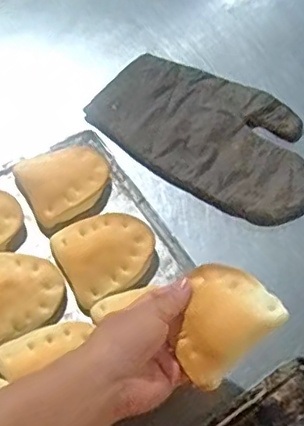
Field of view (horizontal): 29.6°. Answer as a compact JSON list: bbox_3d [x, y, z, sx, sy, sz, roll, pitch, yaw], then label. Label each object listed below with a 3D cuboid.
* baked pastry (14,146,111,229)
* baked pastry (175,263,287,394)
[{"bbox_3d":[-0.098,-0.042,0.664,0.103,0.030,0.092,-25,62,-18],"label":"baked pastry"},{"bbox_3d":[0.051,0.085,0.478,0.092,0.017,0.091,-44,44,4],"label":"baked pastry"}]

